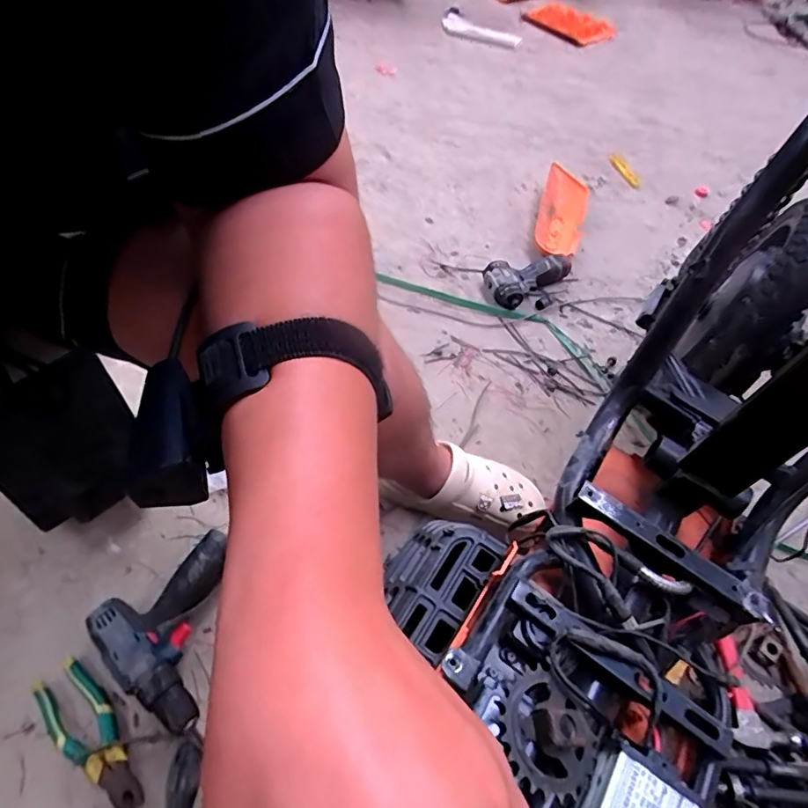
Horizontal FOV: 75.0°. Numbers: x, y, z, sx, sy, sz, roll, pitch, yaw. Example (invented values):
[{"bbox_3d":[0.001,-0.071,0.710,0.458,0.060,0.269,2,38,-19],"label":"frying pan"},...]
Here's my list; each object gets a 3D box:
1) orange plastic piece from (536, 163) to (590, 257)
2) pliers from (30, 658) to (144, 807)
[{"bbox_3d":[0.368,-0.439,1.225,0.101,0.060,0.302,16,53,4],"label":"orange plastic piece"},{"bbox_3d":[-0.349,0.380,0.590,0.061,0.021,0.194,-35,65,-28],"label":"pliers"}]

